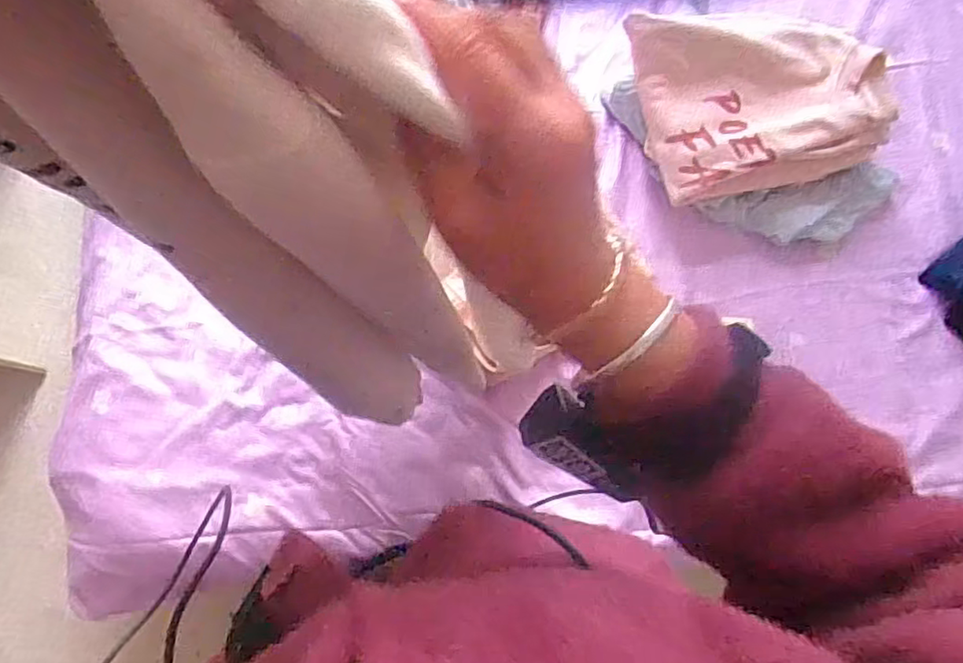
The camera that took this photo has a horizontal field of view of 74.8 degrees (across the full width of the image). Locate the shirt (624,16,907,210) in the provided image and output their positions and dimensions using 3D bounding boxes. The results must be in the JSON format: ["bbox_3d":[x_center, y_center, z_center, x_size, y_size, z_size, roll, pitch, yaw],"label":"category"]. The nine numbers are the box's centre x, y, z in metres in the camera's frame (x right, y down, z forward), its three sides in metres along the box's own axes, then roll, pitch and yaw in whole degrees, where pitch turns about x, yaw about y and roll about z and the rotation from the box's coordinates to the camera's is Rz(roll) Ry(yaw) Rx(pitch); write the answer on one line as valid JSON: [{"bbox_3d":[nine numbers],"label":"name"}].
[{"bbox_3d":[0.358,-0.305,0.802,0.304,0.072,0.233,-12,77,-2],"label":"shirt"}]

